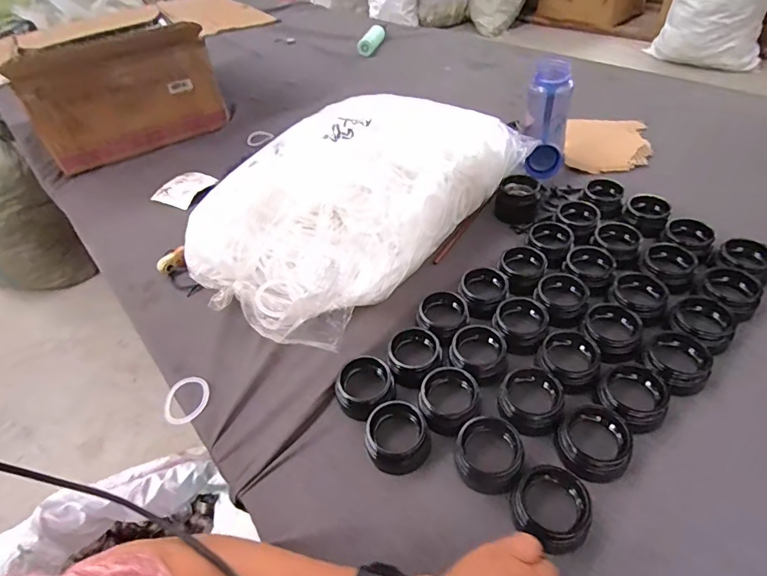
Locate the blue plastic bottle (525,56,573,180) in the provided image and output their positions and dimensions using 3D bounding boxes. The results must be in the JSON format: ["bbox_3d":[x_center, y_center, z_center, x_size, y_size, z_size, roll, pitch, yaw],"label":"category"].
[{"bbox_3d":[0.284,-0.285,0.759,0.075,0.188,0.067,2,16,10],"label":"blue plastic bottle"}]

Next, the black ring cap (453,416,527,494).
[{"bbox_3d":[0.103,0.163,0.435,0.063,0.040,0.059,-4,45,4],"label":"black ring cap"}]

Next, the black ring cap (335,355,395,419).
[{"bbox_3d":[-0.022,0.111,0.501,0.065,0.032,0.065,-27,48,-19],"label":"black ring cap"}]

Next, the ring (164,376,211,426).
[{"bbox_3d":[-0.241,0.136,0.543,0.062,0.007,0.060,-10,52,13],"label":"ring"}]

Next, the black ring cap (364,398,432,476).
[{"bbox_3d":[0.014,0.154,0.461,0.061,0.041,0.064,-4,45,4],"label":"black ring cap"}]

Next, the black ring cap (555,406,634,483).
[{"bbox_3d":[0.204,0.151,0.432,0.066,0.035,0.063,29,55,30],"label":"black ring cap"}]

